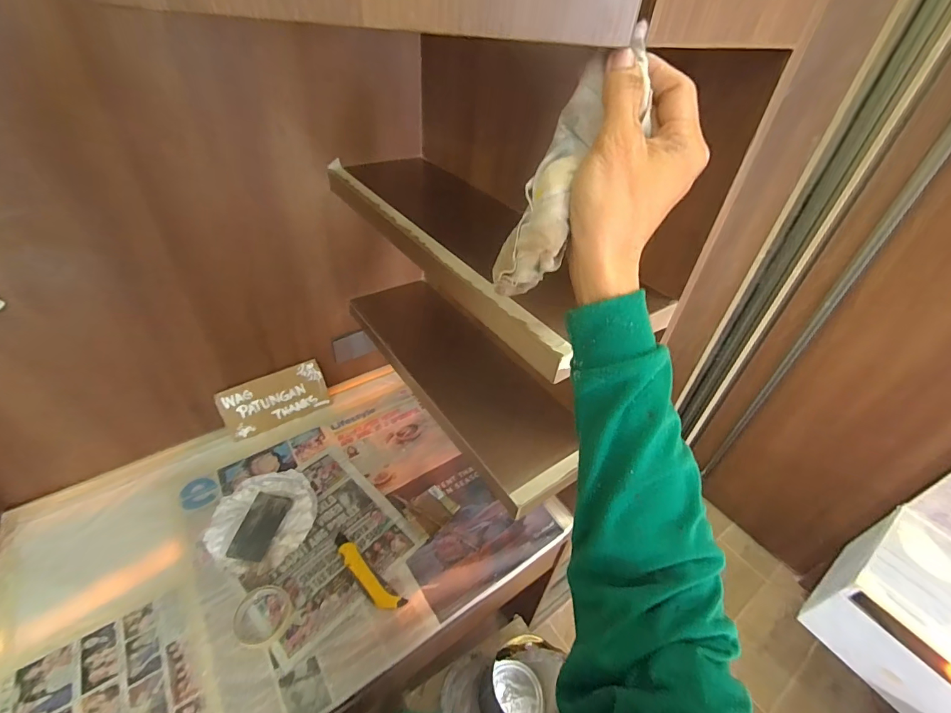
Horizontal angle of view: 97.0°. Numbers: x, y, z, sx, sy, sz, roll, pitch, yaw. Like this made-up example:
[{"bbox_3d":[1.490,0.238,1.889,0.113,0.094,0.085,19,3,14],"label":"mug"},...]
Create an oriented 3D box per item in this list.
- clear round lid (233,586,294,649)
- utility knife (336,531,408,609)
[{"bbox_3d":[-0.344,0.421,0.685,0.089,0.016,0.090,3,41,-2],"label":"clear round lid"},{"bbox_3d":[-0.194,0.381,0.739,0.169,0.021,0.036,31,47,26],"label":"utility knife"}]

